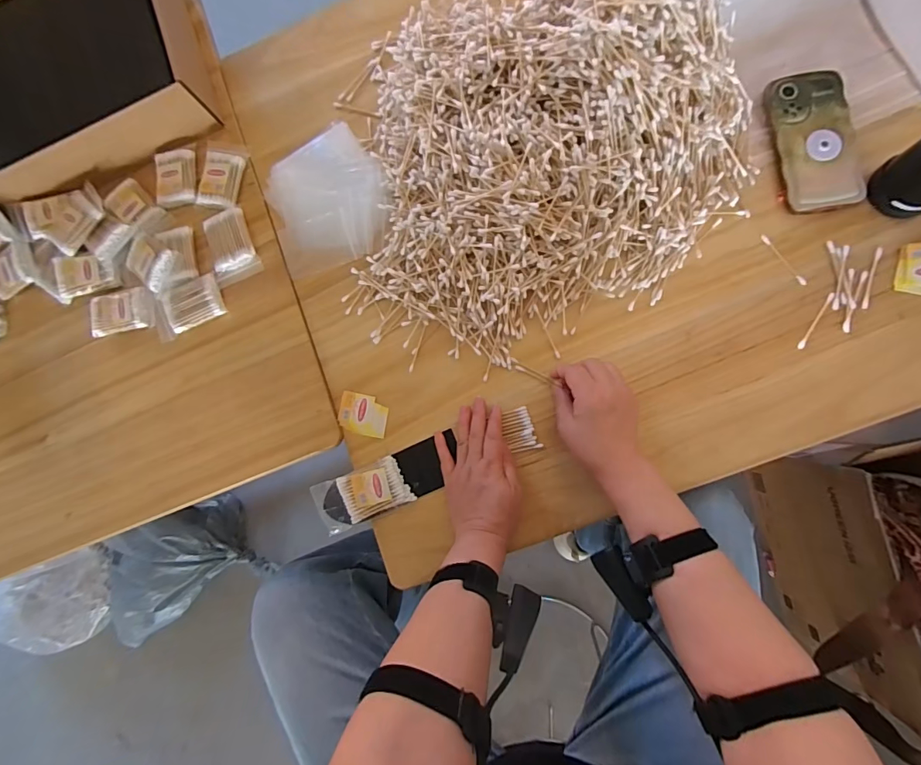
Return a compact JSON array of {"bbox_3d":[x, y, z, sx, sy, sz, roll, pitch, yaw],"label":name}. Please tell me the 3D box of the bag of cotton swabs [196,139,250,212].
[{"bbox_3d":[-0.328,-0.285,0.606,0.058,0.026,0.094,11,87,7],"label":"bag of cotton swabs"}]

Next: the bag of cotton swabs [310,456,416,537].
[{"bbox_3d":[-0.121,0.137,0.535,0.114,0.018,0.062,-24,84,4],"label":"bag of cotton swabs"}]

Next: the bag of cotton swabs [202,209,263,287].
[{"bbox_3d":[-0.311,-0.183,0.589,0.062,0.019,0.092,-24,84,4],"label":"bag of cotton swabs"}]

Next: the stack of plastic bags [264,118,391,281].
[{"bbox_3d":[-0.176,-0.242,0.577,0.159,0.026,0.169,-18,84,4],"label":"stack of plastic bags"}]

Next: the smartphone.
[{"bbox_3d":[0.406,-0.276,0.500,0.083,0.014,0.160,-10,85,5],"label":"smartphone"}]

